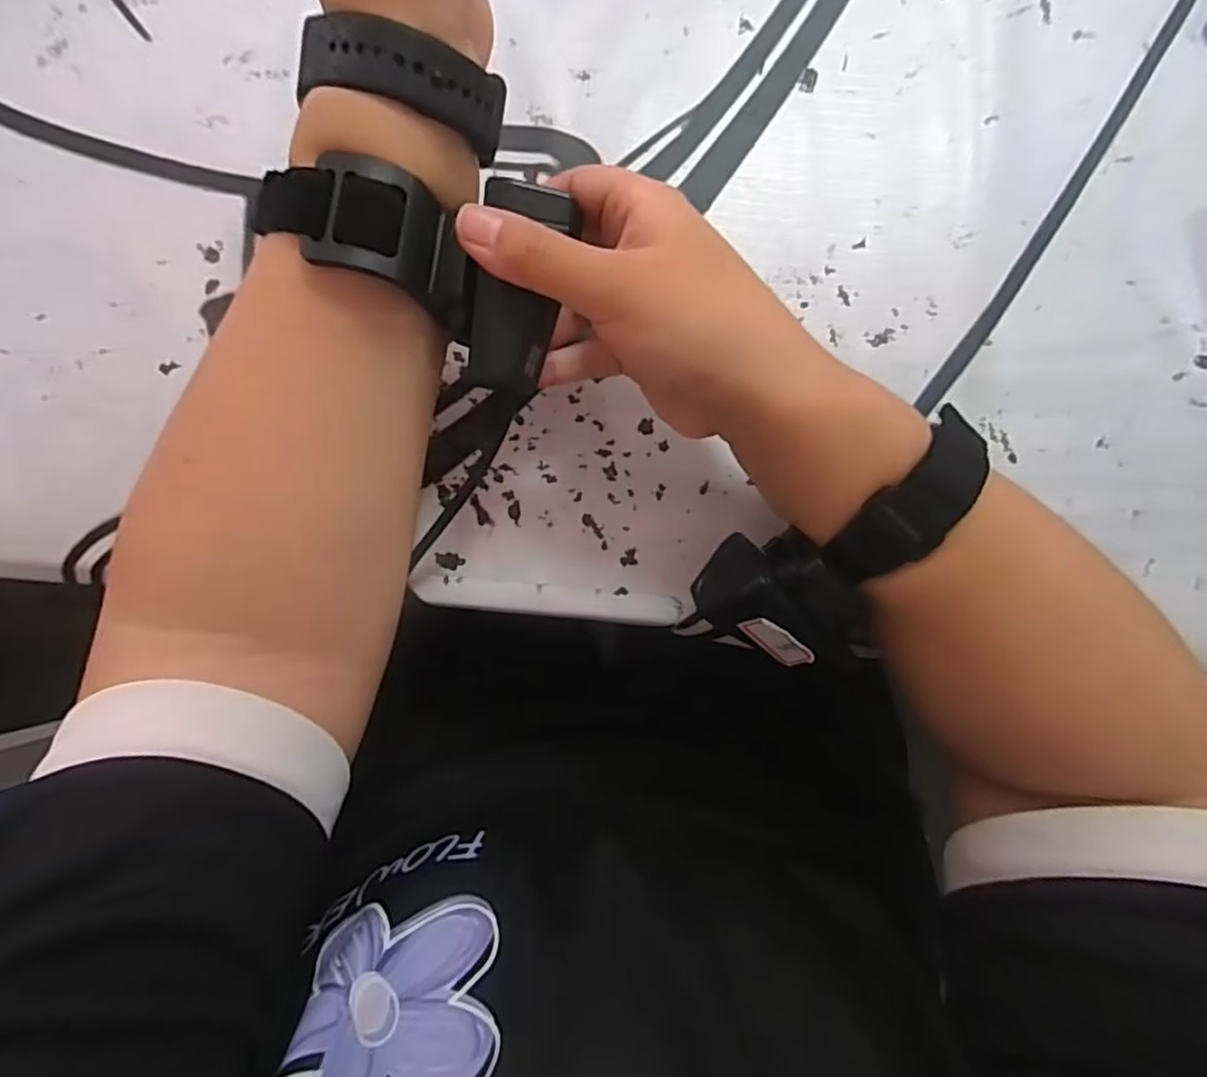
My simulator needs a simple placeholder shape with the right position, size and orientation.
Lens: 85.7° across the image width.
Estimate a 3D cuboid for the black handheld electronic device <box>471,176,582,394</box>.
[{"bbox_3d":[-0.030,-0.087,0.230,0.029,0.020,0.069,11,101,0],"label":"black handheld electronic device"}]

